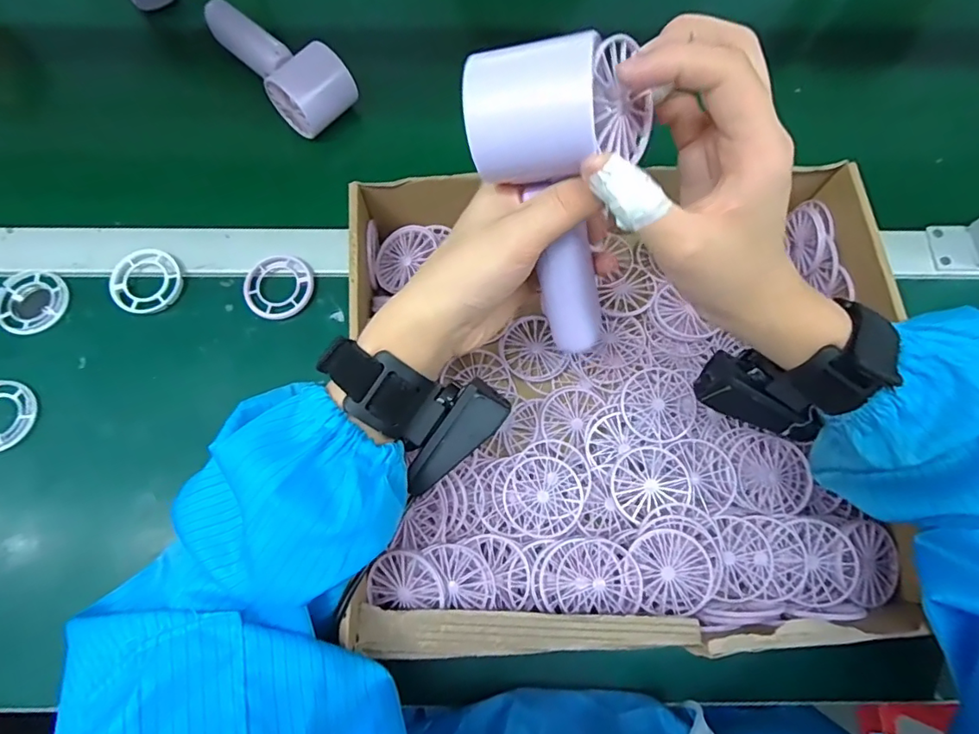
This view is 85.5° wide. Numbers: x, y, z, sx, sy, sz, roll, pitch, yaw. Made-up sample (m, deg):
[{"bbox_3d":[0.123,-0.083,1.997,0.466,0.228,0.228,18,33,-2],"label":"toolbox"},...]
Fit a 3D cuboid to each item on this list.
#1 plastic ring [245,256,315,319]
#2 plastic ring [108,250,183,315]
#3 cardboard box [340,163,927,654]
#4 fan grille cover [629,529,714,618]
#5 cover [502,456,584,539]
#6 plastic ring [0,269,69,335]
[{"bbox_3d":[-0.166,-0.064,0.418,0.053,0.008,0.052,1,74,-2],"label":"plastic ring"},{"bbox_3d":[-0.271,-0.068,0.419,0.051,0.009,0.057,-33,78,-11],"label":"plastic ring"},{"bbox_3d":[0.087,0.014,0.353,0.340,0.075,0.295,-3,73,-1],"label":"cardboard box"},{"bbox_3d":[0.110,0.125,0.323,0.047,0.012,0.049,-17,75,-7],"label":"fan grille cover"},{"bbox_3d":[0.035,0.085,0.346,0.050,0.005,0.049,-3,72,2],"label":"cover"},{"bbox_3d":[-0.360,-0.052,0.415,0.050,0.006,0.053,1,74,-2],"label":"plastic ring"}]

